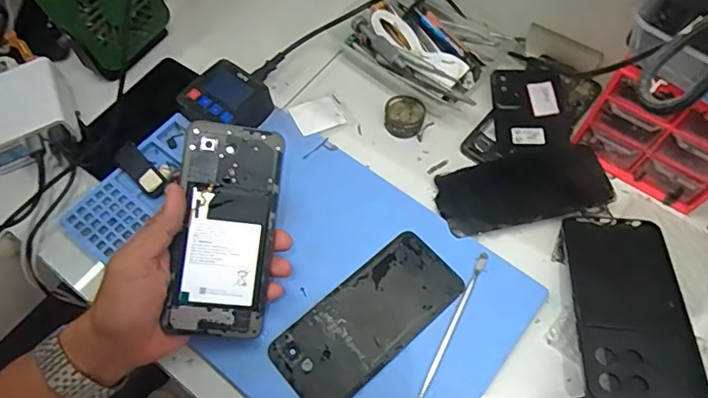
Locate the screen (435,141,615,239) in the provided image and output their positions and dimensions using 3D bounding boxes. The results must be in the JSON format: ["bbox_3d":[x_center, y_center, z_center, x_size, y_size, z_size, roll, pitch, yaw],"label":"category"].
[{"bbox_3d":[0.155,-0.012,0.479,0.154,0.006,0.069,-12,64,-6],"label":"screen"}]

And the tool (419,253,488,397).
[{"bbox_3d":[0.077,0.111,0.418,0.008,0.004,0.161,26,66,12],"label":"tool"}]

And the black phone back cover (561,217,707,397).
[{"bbox_3d":[0.215,0.082,0.409,0.079,0.009,0.167,0,45,15],"label":"black phone back cover"}]

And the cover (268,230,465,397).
[{"bbox_3d":[0.012,0.099,0.427,0.160,0.004,0.073,-38,70,-17],"label":"cover"}]

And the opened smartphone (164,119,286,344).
[{"bbox_3d":[-0.100,0.024,0.402,0.073,0.006,0.163,7,85,-12],"label":"opened smartphone"}]

